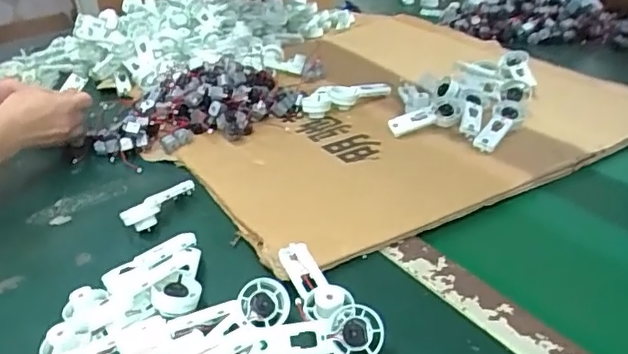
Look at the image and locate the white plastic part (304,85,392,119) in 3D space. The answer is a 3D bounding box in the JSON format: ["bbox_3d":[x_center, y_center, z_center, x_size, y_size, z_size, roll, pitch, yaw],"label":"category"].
[{"bbox_3d":[0.047,-0.108,0.806,0.130,0.030,0.044,-13,30,-12],"label":"white plastic part"}]

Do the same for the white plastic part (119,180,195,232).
[{"bbox_3d":[-0.165,0.028,0.633,0.017,0.033,0.099,14,34,32],"label":"white plastic part"}]

